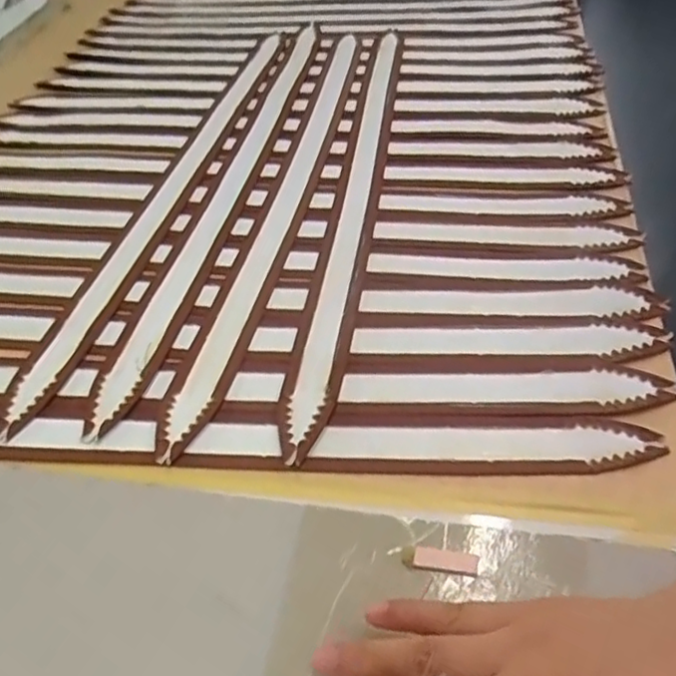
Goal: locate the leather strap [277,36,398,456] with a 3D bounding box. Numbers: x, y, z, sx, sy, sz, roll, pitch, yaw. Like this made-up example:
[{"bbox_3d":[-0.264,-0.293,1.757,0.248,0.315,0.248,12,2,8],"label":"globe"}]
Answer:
[{"bbox_3d":[0.020,-0.129,0.539,0.032,0.007,0.529,4,46,9],"label":"leather strap"}]

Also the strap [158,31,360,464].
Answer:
[{"bbox_3d":[-0.035,-0.135,0.550,0.037,0.005,0.550,5,46,11],"label":"strap"}]

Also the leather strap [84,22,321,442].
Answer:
[{"bbox_3d":[-0.082,-0.142,0.560,0.034,0.007,0.541,5,46,10],"label":"leather strap"}]

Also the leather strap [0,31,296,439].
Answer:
[{"bbox_3d":[-0.127,-0.143,0.566,0.039,0.004,0.545,6,46,12],"label":"leather strap"}]

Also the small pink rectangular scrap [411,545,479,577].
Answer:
[{"bbox_3d":[0.050,0.104,0.314,0.030,0.004,0.010,5,46,10],"label":"small pink rectangular scrap"}]

